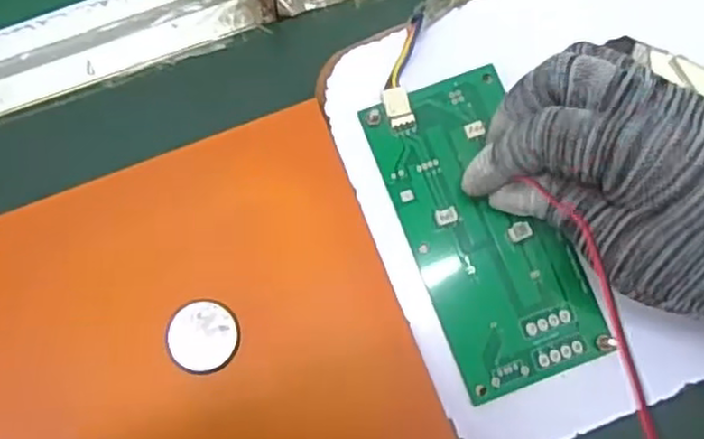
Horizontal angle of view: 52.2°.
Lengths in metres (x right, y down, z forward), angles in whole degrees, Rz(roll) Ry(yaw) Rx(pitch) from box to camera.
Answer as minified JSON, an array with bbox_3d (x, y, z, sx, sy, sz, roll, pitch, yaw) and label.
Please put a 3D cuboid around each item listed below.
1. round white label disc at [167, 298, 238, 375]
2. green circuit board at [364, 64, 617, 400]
[{"bbox_3d":[-0.061,0.048,0.294,0.028,0.004,0.029,0,72,0],"label":"round white label disc"},{"bbox_3d":[0.056,0.004,0.308,0.065,0.009,0.134,-24,81,-7],"label":"green circuit board"}]

